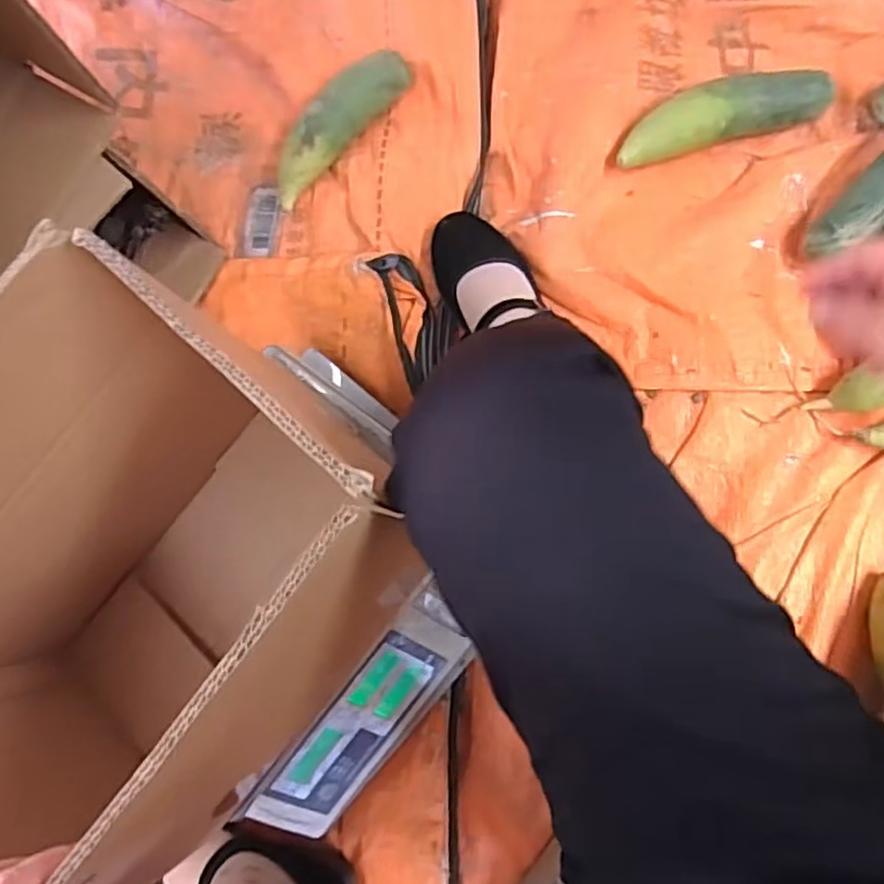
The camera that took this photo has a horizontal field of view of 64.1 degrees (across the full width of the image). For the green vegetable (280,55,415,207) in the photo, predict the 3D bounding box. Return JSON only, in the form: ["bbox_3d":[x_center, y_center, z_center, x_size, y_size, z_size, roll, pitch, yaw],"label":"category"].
[{"bbox_3d":[-0.114,-0.332,0.725,0.051,0.044,0.183,42,89,9],"label":"green vegetable"}]

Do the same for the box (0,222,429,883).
[{"bbox_3d":[-0.200,0.107,0.459,0.220,0.315,0.346,39,88,9],"label":"box"}]

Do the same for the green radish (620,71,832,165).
[{"bbox_3d":[0.280,-0.326,0.706,0.211,0.046,0.055,-15,82,4],"label":"green radish"}]

